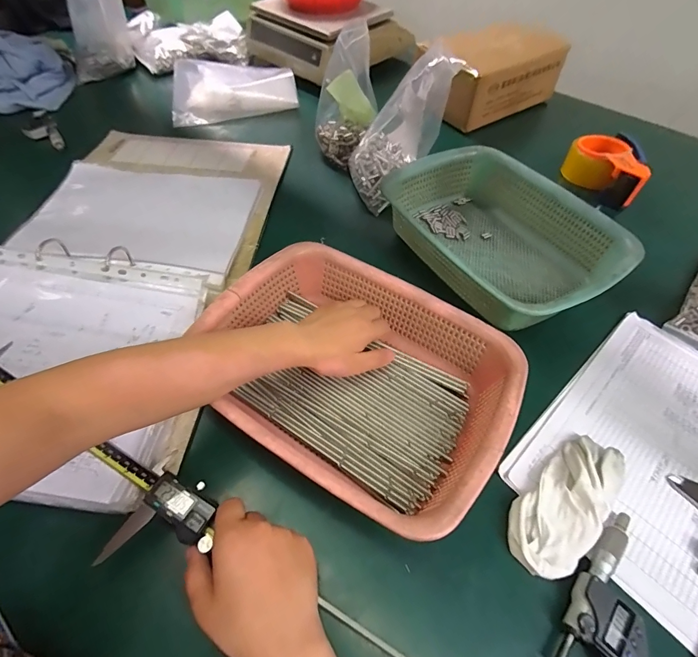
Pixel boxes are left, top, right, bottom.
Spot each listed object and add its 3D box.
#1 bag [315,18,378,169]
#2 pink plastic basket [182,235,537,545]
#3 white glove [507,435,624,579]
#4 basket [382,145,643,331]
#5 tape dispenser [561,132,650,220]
[{"bbox_3d":[-0.009,-0.389,0.658,0.094,0.207,0.090,28,40,17],"label":"bag"},{"bbox_3d":[0.004,0.043,0.395,0.296,0.086,0.220,29,63,18],"label":"pink plastic basket"},{"bbox_3d":[0.201,0.156,0.354,0.143,0.032,0.059,-34,62,-24],"label":"white glove"},{"bbox_3d":[0.199,-0.125,0.534,0.214,0.090,0.305,-32,58,-20],"label":"basket"},{"bbox_3d":[0.442,-0.267,0.659,0.079,0.069,0.146,-16,54,-10],"label":"tape dispenser"}]

